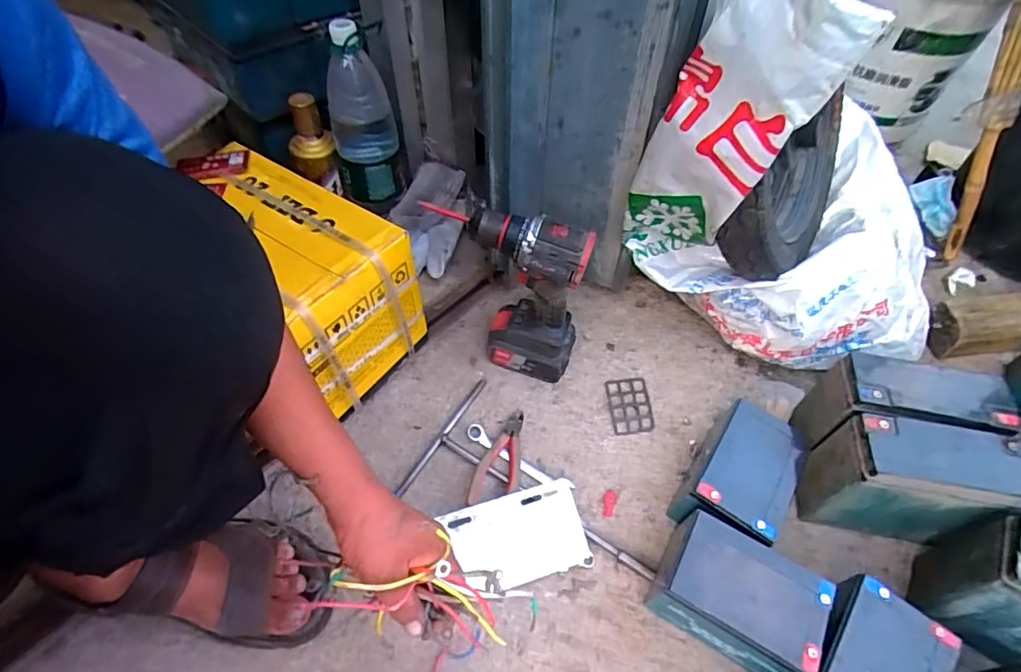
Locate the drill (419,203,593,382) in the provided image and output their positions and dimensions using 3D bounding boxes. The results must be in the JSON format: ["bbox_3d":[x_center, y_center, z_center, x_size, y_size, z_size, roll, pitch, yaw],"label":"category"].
[{"bbox_3d":[-0.001,-0.049,0.675,0.184,0.252,0.064,14,52,11],"label":"drill"}]

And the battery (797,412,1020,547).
[{"bbox_3d":[0.450,0.166,0.617,0.184,0.156,0.082,13,57,3],"label":"battery"}]

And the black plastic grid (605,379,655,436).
[{"bbox_3d":[0.166,0.098,0.742,0.061,0.004,0.081,-1,60,-8],"label":"black plastic grid"}]

